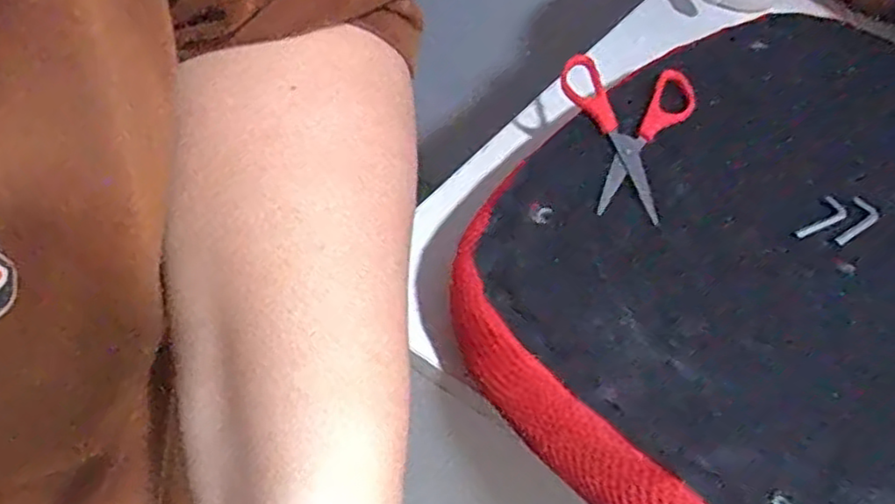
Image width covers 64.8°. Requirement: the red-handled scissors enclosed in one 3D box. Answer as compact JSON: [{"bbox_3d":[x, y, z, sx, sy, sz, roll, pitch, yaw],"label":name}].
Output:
[{"bbox_3d":[0.106,-0.080,0.454,0.089,0.020,0.128,19,51,11],"label":"red-handled scissors"}]

